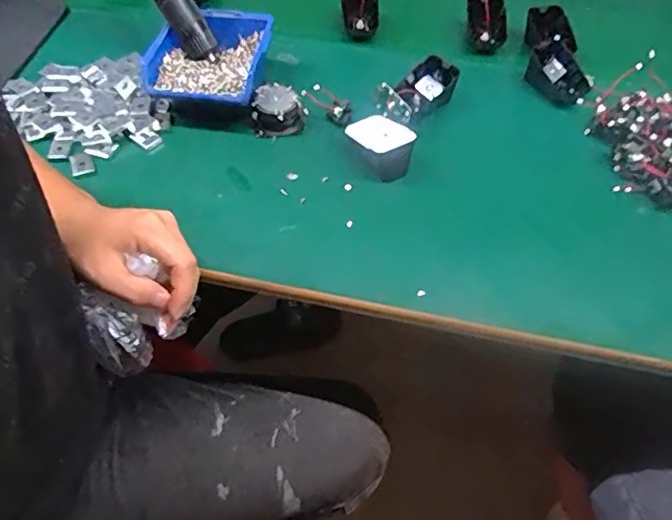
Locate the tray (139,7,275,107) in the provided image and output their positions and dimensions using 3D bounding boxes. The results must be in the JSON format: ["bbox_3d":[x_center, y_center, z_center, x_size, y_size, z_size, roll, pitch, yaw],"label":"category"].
[{"bbox_3d":[-0.134,-0.214,0.587,0.119,0.031,0.122,9,52,7],"label":"tray"}]

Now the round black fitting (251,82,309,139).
[{"bbox_3d":[-0.059,-0.152,0.579,0.053,0.035,0.046,0,52,0],"label":"round black fitting"}]

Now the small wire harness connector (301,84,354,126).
[{"bbox_3d":[-0.009,-0.164,0.585,0.059,0.026,0.016,36,58,3],"label":"small wire harness connector"}]

